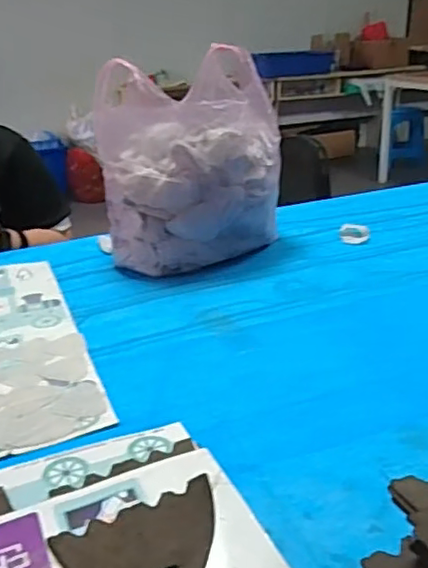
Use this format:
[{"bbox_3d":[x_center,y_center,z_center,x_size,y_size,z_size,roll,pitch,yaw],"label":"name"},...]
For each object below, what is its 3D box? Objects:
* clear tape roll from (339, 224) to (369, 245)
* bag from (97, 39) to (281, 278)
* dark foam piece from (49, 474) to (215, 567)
[{"bbox_3d":[0.261,-0.094,1.113,0.052,0.020,0.053,3,25,14],"label":"clear tape roll"},{"bbox_3d":[-0.037,-0.198,1.012,0.294,0.300,0.227,-5,24,-4],"label":"bag"},{"bbox_3d":[-0.042,0.207,0.435,0.120,0.007,0.131,-12,27,-19],"label":"dark foam piece"}]

